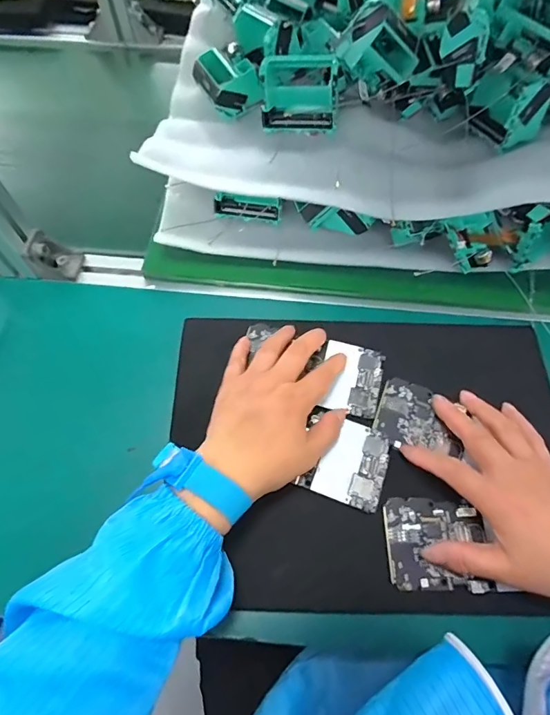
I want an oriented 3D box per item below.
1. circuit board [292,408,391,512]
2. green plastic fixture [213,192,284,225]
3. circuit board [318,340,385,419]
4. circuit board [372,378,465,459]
[{"bbox_3d":[0.059,0.085,0.347,0.067,0.006,0.068,16,65,7],"label":"circuit board"},{"bbox_3d":[-0.028,-0.156,0.437,0.068,0.027,0.019,5,64,2],"label":"green plastic fixture"},{"bbox_3d":[0.070,0.018,0.381,0.052,0.006,0.069,13,64,5],"label":"circuit board"},{"bbox_3d":[0.129,0.054,0.368,0.074,0.006,0.061,21,65,9],"label":"circuit board"}]

